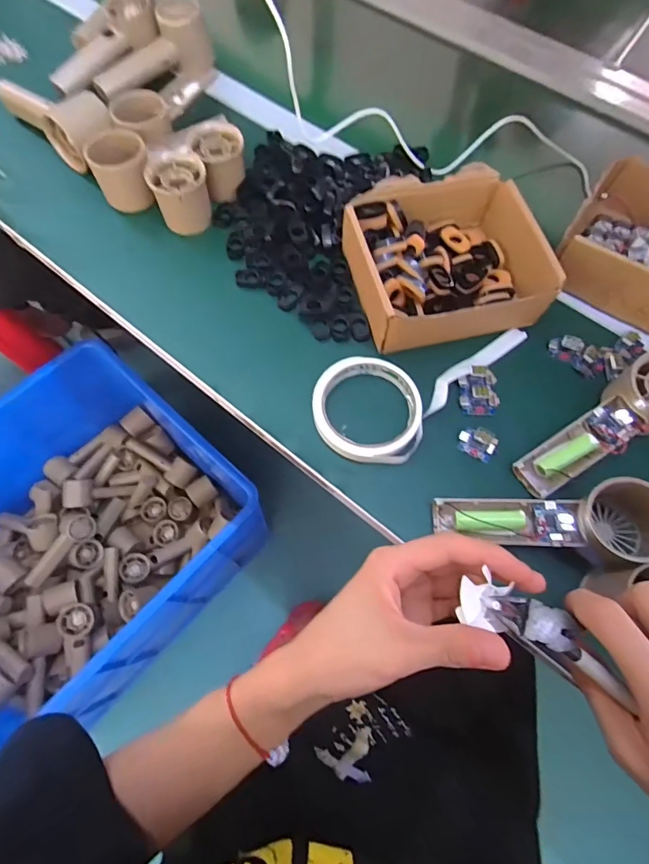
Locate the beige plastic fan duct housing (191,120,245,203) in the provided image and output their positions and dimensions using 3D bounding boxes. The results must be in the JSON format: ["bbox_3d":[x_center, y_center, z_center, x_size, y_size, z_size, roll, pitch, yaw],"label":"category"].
[{"bbox_3d":[-0.111,-0.288,0.460,0.054,0.049,0.051,-18,69,-10],"label":"beige plastic fan duct housing"}]

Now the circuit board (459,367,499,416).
[{"bbox_3d":[0.141,-0.038,0.391,0.033,0.011,0.046,3,67,-1],"label":"circuit board"}]

